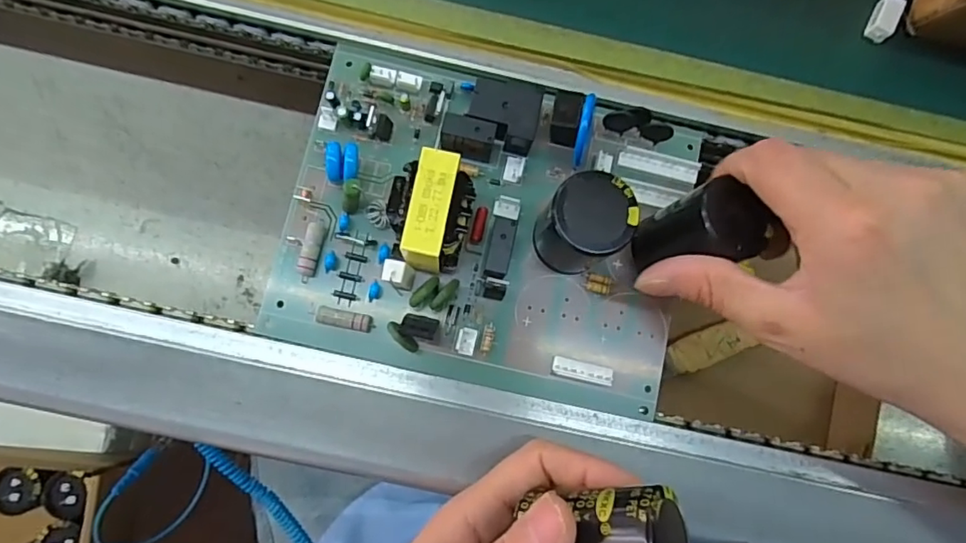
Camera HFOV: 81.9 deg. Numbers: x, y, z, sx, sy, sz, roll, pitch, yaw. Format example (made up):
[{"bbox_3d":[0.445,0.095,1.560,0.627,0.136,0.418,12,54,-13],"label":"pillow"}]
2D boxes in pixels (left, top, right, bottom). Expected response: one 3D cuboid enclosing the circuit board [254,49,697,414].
[{"bbox_3d":[0.005,-0.026,0.241,0.181,0.054,0.137,13,81,-2],"label":"circuit board"}]

